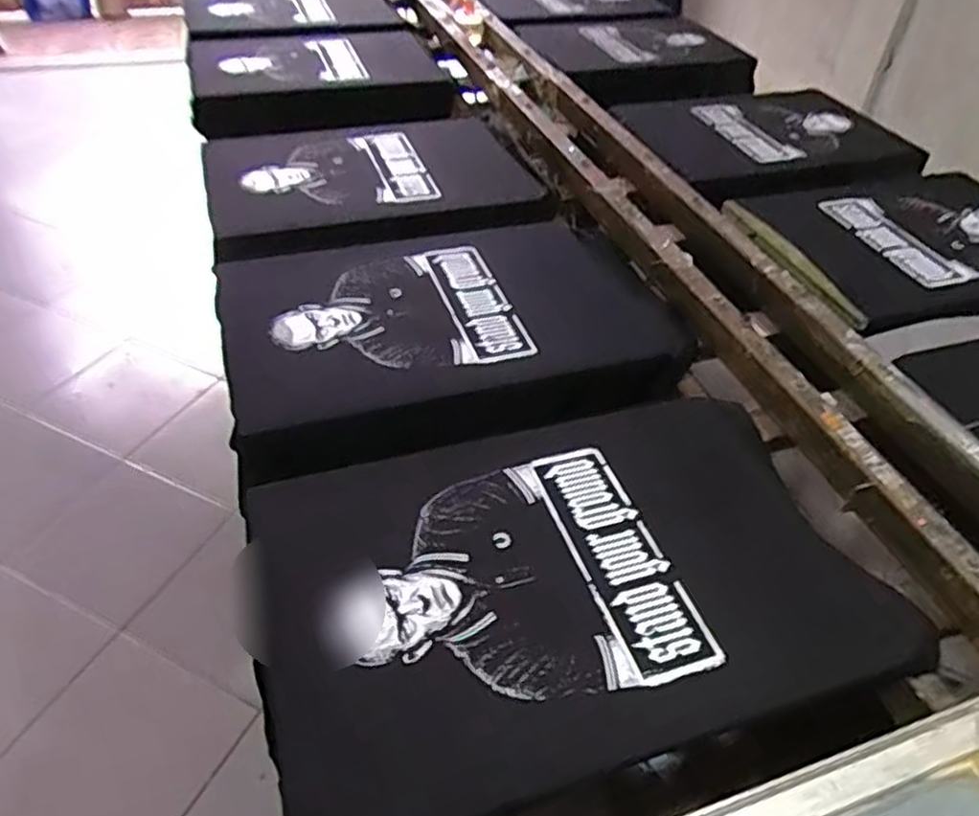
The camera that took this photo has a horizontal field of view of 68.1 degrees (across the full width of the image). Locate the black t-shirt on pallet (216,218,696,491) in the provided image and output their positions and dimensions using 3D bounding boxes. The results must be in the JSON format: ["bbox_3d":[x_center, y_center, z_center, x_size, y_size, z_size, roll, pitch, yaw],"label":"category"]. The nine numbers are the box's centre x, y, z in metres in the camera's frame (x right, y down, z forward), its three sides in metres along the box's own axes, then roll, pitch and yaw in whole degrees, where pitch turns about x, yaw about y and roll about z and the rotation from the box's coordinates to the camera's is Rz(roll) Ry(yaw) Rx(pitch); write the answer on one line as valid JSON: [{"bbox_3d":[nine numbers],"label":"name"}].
[{"bbox_3d":[-0.057,-0.124,1.134,0.681,0.094,0.454,-10,44,-14],"label":"black t-shirt on pallet"}]

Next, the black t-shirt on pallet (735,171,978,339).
[{"bbox_3d":[0.820,-0.321,1.390,0.622,0.077,0.473,-9,44,-13],"label":"black t-shirt on pallet"}]

